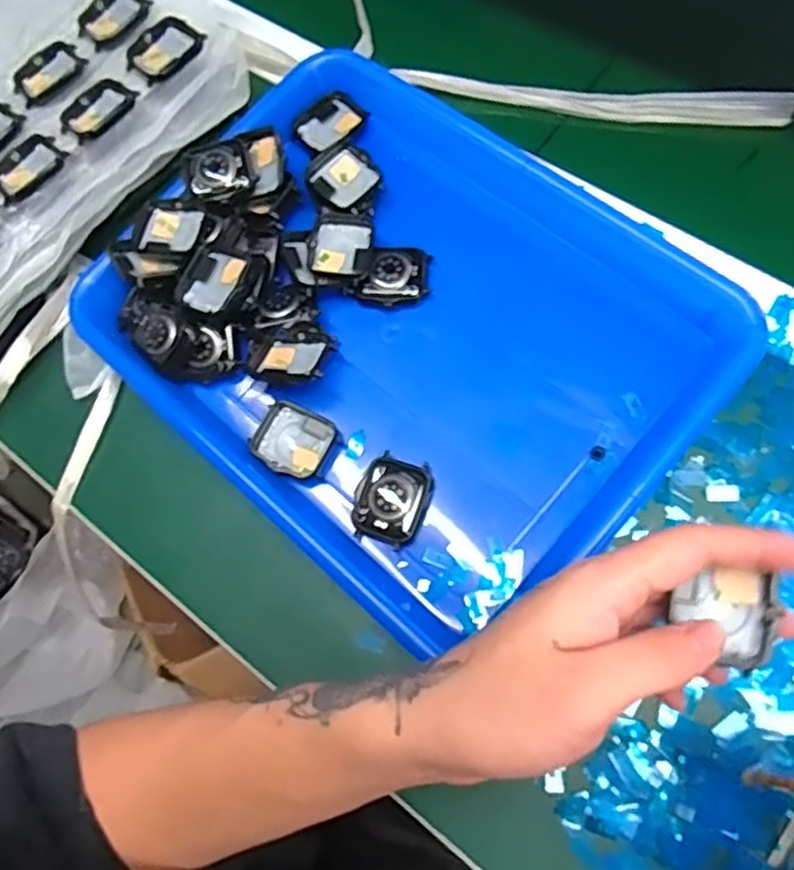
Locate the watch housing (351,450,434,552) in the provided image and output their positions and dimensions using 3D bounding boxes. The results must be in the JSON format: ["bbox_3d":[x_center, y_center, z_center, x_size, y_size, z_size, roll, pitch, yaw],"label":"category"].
[{"bbox_3d":[-0.003,0.035,0.366,0.038,0.015,0.046,16,76,13],"label":"watch housing"}]

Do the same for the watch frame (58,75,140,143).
[{"bbox_3d":[-0.188,-0.204,0.424,0.033,0.008,0.046,42,83,18],"label":"watch frame"}]

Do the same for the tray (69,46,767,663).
[{"bbox_3d":[-0.001,-0.066,0.386,0.329,0.041,0.264,39,83,18],"label":"tray"}]

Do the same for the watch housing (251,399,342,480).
[{"bbox_3d":[-0.056,0.004,0.381,0.044,0.007,0.039,25,79,15],"label":"watch housing"}]

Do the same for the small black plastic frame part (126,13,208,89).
[{"bbox_3d":[-0.148,-0.242,0.429,0.038,0.011,0.045,35,81,17],"label":"small black plastic frame part"}]

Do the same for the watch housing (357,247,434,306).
[{"bbox_3d":[-0.002,-0.094,0.400,0.041,0.006,0.035,0,73,9],"label":"watch housing"}]

